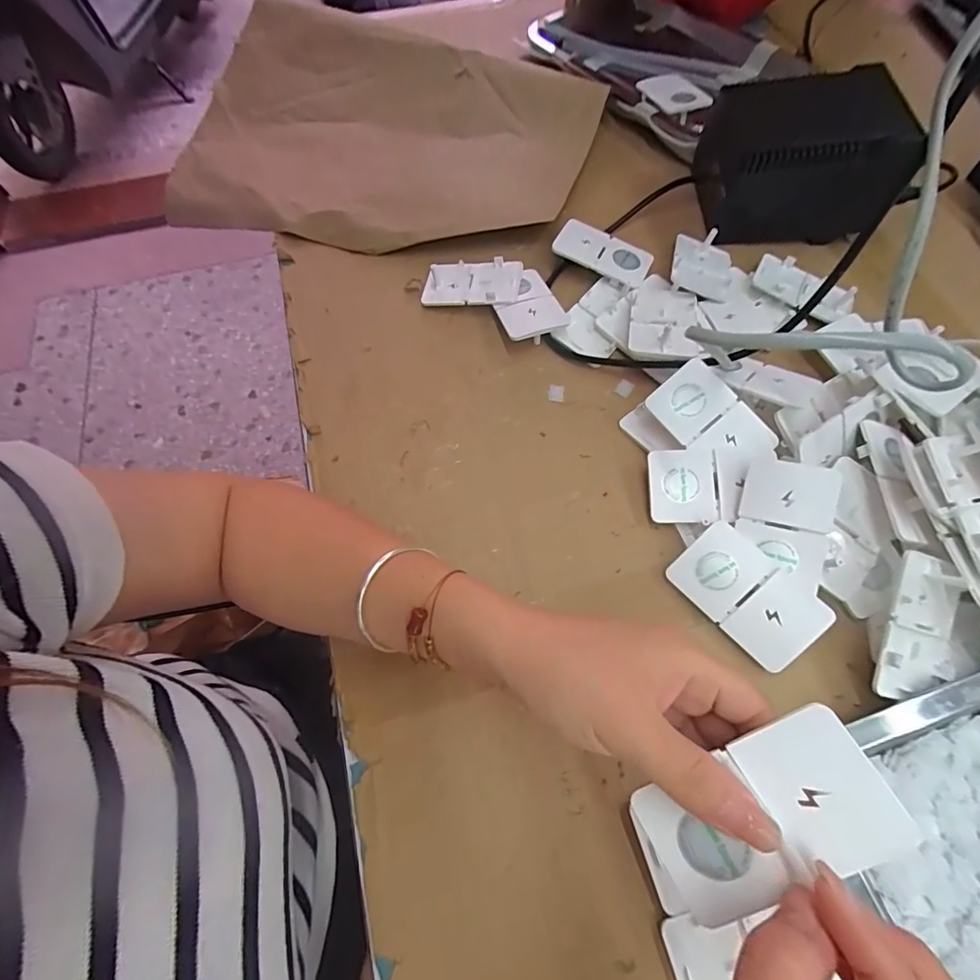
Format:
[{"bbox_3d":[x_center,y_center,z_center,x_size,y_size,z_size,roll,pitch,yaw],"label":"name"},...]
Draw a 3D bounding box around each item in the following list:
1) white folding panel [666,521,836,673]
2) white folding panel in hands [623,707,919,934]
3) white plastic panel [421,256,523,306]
[{"bbox_3d":[0.162,0.066,0.294,0.085,0.007,0.052,44,98,18],"label":"white folding panel"},{"bbox_3d":[0.101,0.125,0.175,0.090,0.004,0.050,-34,71,11],"label":"white folding panel in hands"},{"bbox_3d":[-0.016,-0.184,0.409,0.084,0.015,0.053,5,67,5],"label":"white plastic panel"}]

